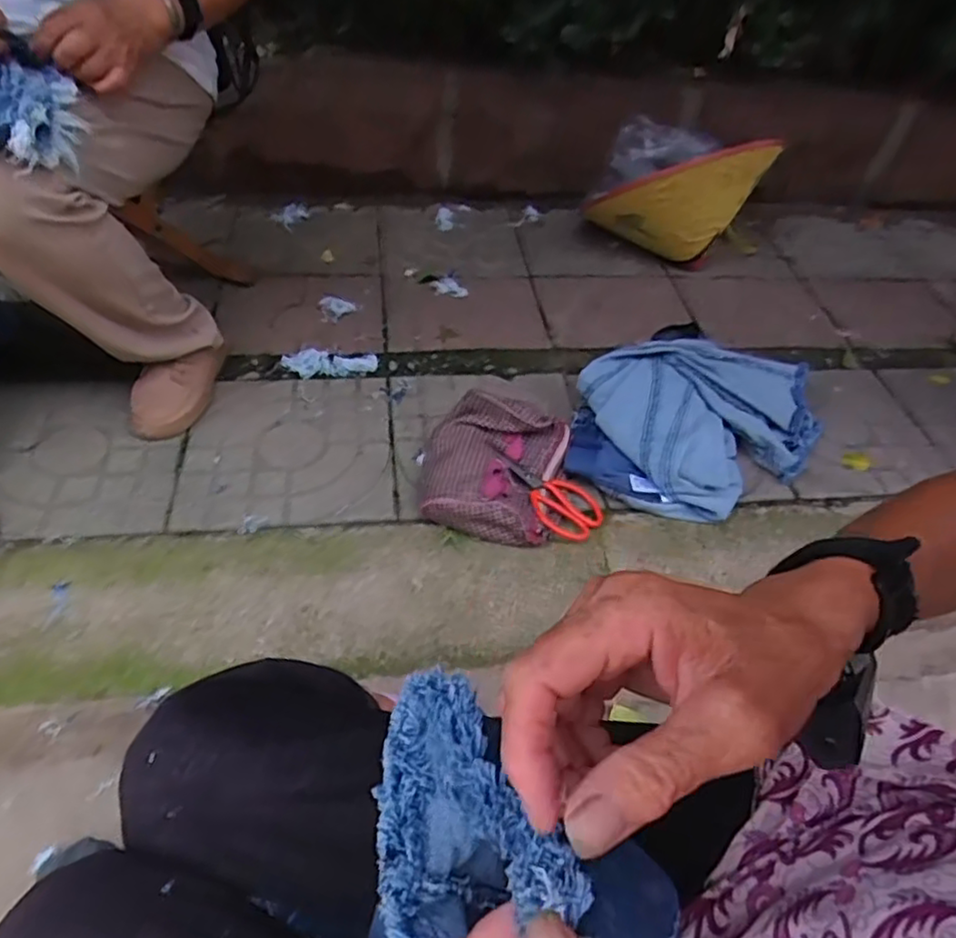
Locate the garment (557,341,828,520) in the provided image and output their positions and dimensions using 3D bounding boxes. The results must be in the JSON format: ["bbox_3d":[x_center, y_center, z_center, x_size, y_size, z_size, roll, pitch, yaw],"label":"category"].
[{"bbox_3d":[0.341,-0.067,0.985,0.437,0.104,0.276,-10,50,-16],"label":"garment"}]

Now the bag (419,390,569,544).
[{"bbox_3d":[0.021,-0.004,0.904,0.186,0.080,0.209,12,50,5],"label":"bag"}]

